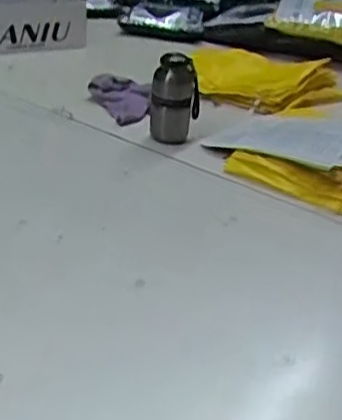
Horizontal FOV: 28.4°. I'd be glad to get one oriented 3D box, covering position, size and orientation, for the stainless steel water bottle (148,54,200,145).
[{"bbox_3d":[0.009,-0.203,1.289,0.094,0.164,0.078,4,28,-4],"label":"stainless steel water bottle"}]

